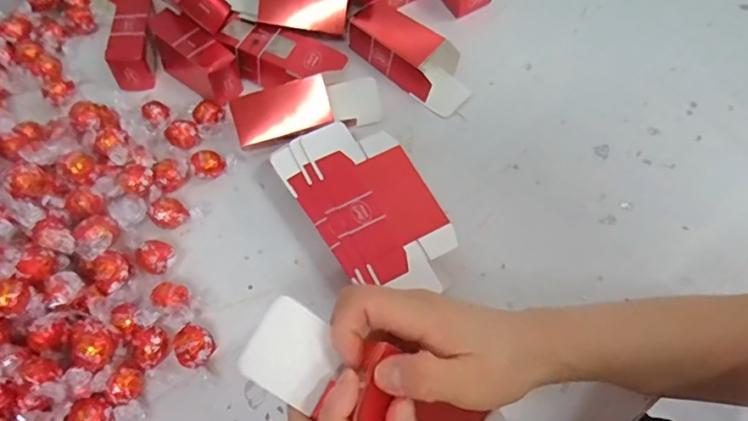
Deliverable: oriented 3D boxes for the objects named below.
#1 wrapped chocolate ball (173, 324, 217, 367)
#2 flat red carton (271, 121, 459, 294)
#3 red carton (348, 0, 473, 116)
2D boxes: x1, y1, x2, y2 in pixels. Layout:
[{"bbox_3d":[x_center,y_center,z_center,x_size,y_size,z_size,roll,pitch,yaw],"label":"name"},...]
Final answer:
[{"bbox_3d":[-0.143,0.109,0.381,0.031,0.023,0.029,0,66,1],"label":"wrapped chocolate ball"},{"bbox_3d":[-0.005,-0.009,0.412,0.101,0.004,0.171,-32,68,-11],"label":"flat red carton"},{"bbox_3d":[0.038,-0.161,0.490,0.139,0.033,0.055,41,73,17],"label":"red carton"}]

